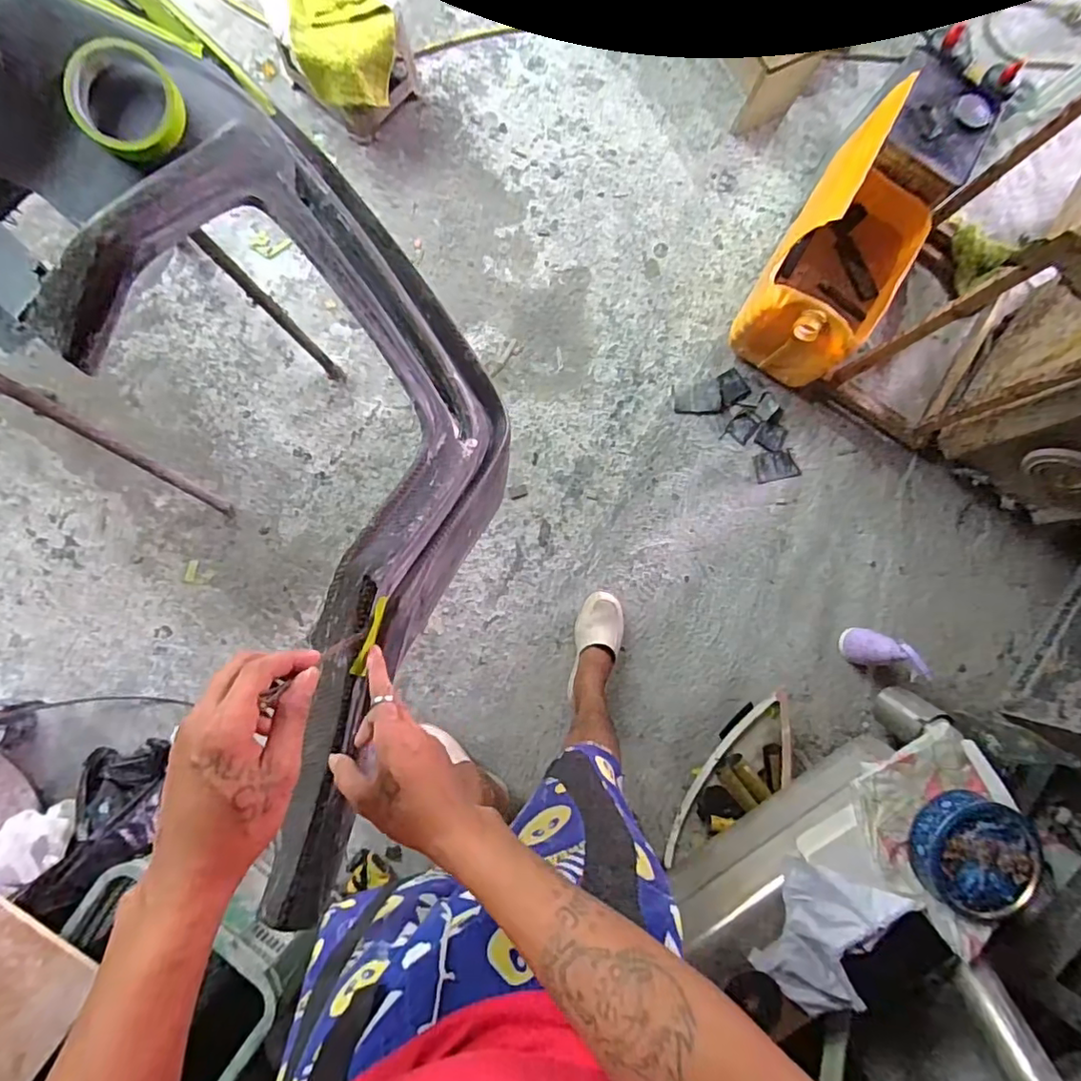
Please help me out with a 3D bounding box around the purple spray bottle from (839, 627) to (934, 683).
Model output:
[{"bbox_3d":[0.745,0.236,1.224,0.057,0.197,0.084,-9,92,-20],"label":"purple spray bottle"}]

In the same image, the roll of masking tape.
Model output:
[{"bbox_3d":[-0.364,-0.385,0.496,0.091,0.021,0.086,23,106,-13],"label":"roll of masking tape"}]

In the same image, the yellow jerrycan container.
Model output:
[{"bbox_3d":[0.664,-0.611,1.225,0.282,0.420,0.418,36,82,-1],"label":"yellow jerrycan container"}]

